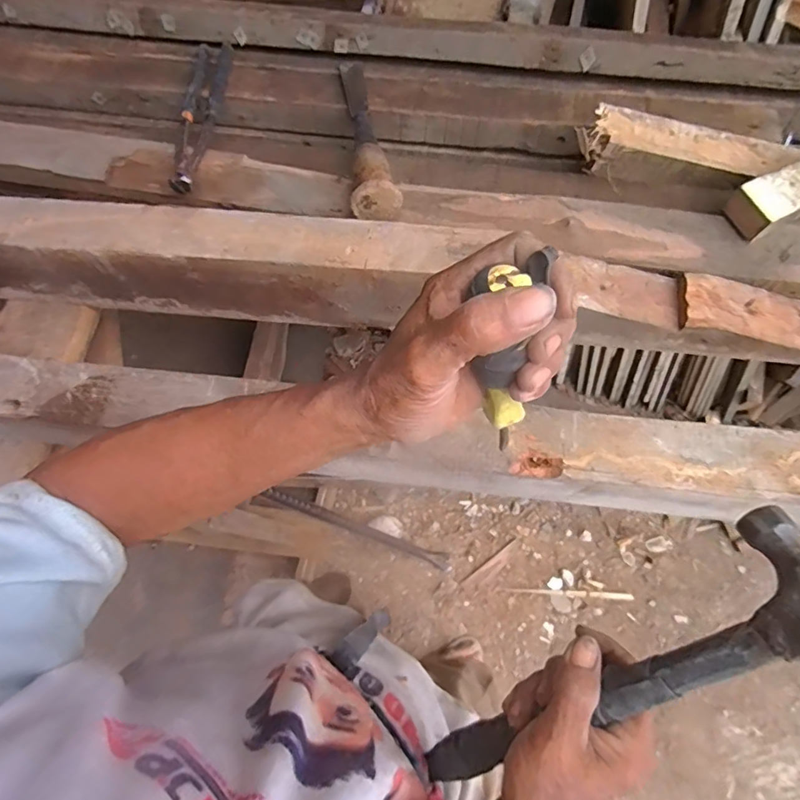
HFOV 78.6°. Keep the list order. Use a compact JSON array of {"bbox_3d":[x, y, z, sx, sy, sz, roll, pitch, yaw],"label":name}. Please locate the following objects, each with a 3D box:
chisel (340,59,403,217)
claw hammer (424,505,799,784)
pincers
[{"bbox_3d":[-0.038,-0.308,0.558,0.049,0.051,0.241,-7,71,-1],"label":"chisel"},{"bbox_3d":[0.139,0.197,0.297,0.290,0.028,0.100,-52,35,23],"label":"claw hammer"},{"bbox_3d":[-0.236,-0.338,0.580,0.043,0.015,0.214,3,72,3],"label":"pincers"}]

